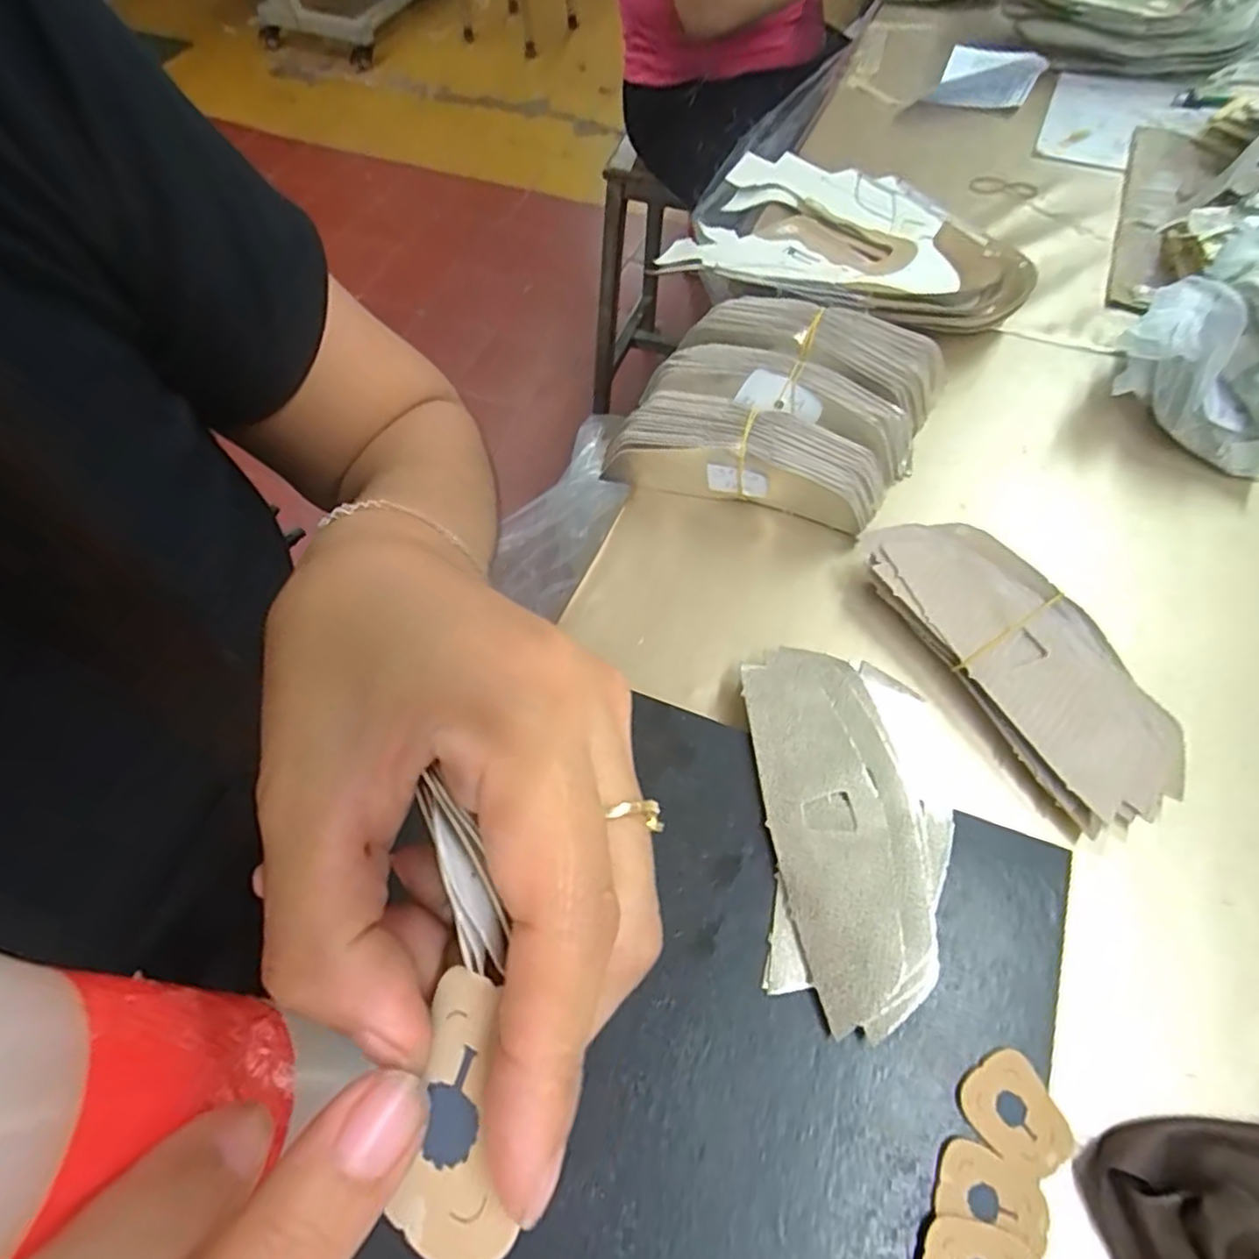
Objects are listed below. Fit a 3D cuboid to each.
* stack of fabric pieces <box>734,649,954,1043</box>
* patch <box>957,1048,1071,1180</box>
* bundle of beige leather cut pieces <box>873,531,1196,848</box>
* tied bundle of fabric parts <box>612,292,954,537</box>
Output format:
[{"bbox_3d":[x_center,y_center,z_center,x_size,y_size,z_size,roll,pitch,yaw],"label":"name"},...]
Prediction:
[{"bbox_3d":[0.108,0.085,0.307,0.092,0.018,0.172,0,62,1],"label":"stack of fabric pieces"},{"bbox_3d":[0.153,0.191,0.258,0.032,0.005,0.037,-32,66,-14],"label":"patch"},{"bbox_3d":[0.214,0.015,0.360,0.073,0.030,0.184,-27,65,-12],"label":"bundle of beige leather cut pieces"},{"bbox_3d":[0.102,-0.149,0.437,0.206,0.052,0.156,10,63,6],"label":"tied bundle of fabric parts"}]

